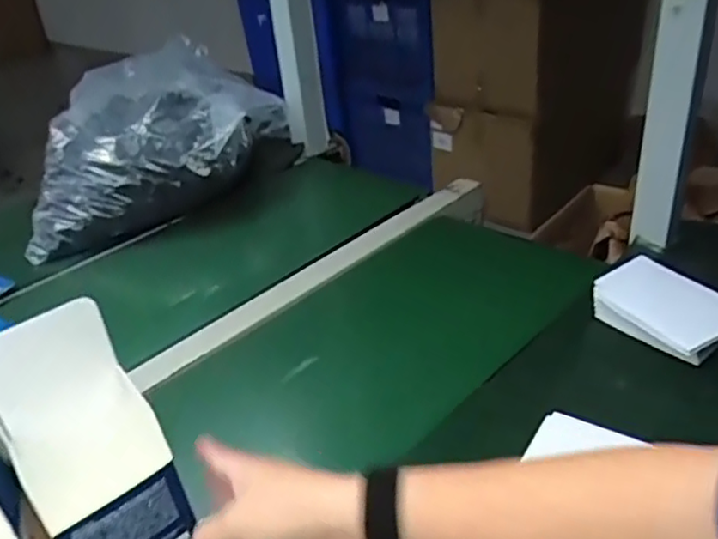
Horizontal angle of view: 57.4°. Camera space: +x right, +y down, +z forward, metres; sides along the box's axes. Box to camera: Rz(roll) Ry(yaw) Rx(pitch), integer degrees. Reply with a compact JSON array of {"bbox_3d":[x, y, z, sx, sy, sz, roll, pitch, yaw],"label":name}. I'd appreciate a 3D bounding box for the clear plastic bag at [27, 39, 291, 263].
[{"bbox_3d":[-0.281,-0.186,0.973,0.286,0.173,0.387,-1,34,7],"label":"clear plastic bag"}]

